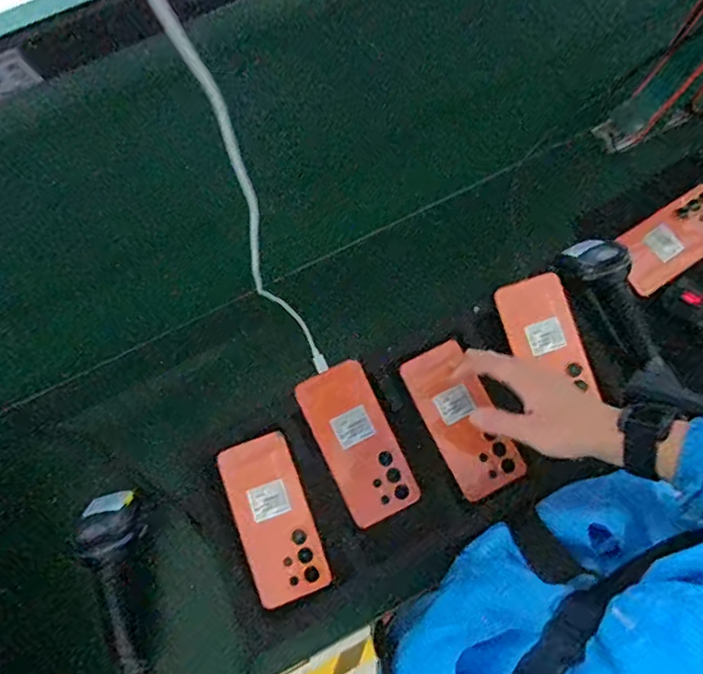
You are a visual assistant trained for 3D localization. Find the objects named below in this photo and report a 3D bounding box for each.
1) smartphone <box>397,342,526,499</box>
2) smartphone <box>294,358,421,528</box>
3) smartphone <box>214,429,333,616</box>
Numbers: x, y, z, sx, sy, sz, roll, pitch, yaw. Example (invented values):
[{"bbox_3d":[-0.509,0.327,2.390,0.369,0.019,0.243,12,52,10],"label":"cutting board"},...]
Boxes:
[{"bbox_3d":[0.122,0.089,0.604,0.075,0.010,0.166,-26,75,-7],"label":"smartphone"},{"bbox_3d":[0.007,0.115,0.598,0.078,0.008,0.168,-26,88,-8],"label":"smartphone"},{"bbox_3d":[-0.084,0.195,0.593,0.079,0.009,0.171,-20,78,-6],"label":"smartphone"}]

